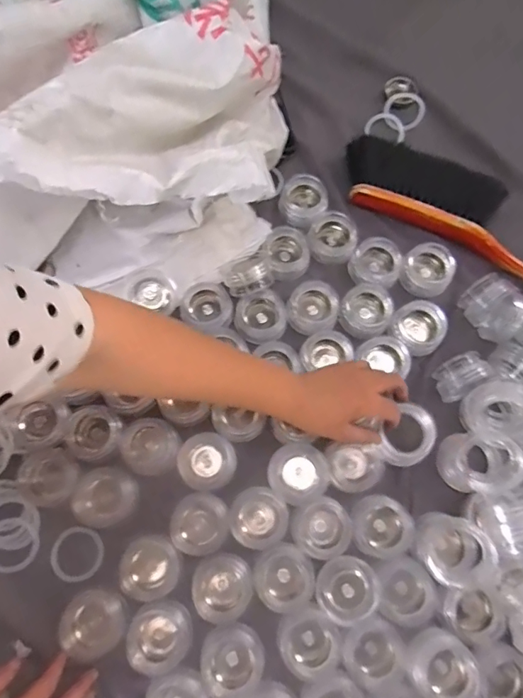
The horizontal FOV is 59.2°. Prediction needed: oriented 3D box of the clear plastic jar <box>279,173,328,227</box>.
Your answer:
[{"bbox_3d":[0.057,-0.200,0.625,0.062,0.044,0.060,0,75,-1],"label":"clear plastic jar"}]

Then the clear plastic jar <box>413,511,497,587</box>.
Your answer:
[{"bbox_3d":[0.195,0.203,0.465,0.058,0.056,0.062,0,75,-1],"label":"clear plastic jar"}]

